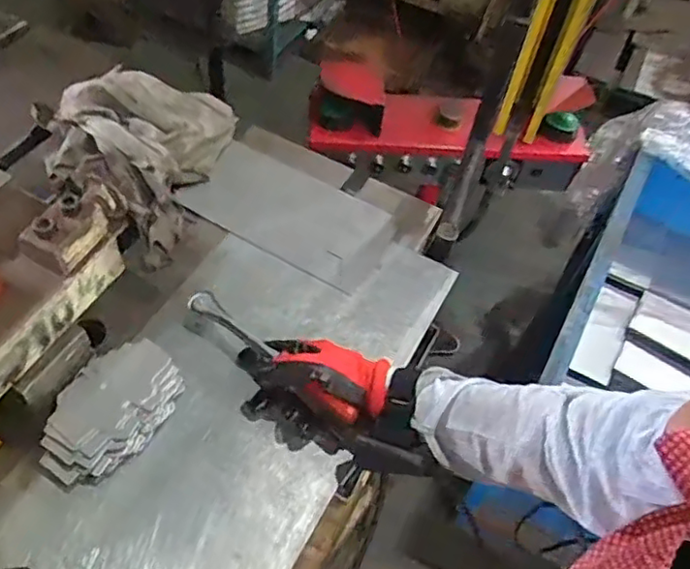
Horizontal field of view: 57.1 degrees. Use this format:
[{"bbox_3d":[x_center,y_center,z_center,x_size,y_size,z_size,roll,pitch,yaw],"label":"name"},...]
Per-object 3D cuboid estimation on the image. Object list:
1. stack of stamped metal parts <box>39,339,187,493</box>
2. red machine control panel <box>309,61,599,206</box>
[{"bbox_3d":[-0.213,0.118,0.583,0.086,0.050,0.139,18,55,8],"label":"stack of stamped metal parts"},{"bbox_3d":[0.216,-0.311,1.285,0.569,0.232,0.154,0,54,-6],"label":"red machine control panel"}]

